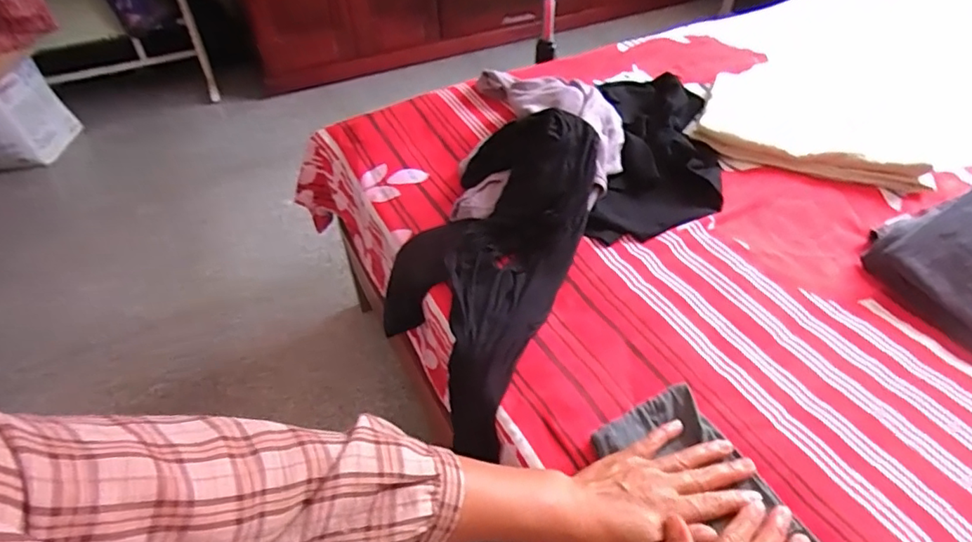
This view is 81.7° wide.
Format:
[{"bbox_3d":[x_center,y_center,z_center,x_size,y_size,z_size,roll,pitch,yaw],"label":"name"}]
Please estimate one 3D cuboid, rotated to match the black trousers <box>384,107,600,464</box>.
[{"bbox_3d":[-0.006,-0.008,0.717,0.221,0.096,0.448,13,64,14],"label":"black trousers"}]

